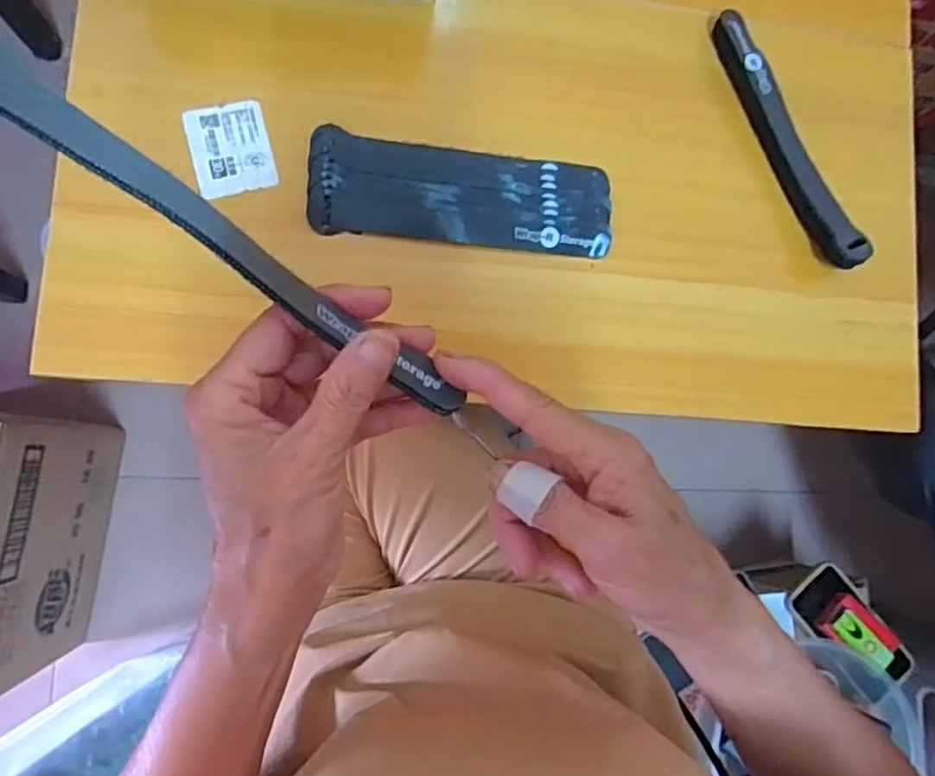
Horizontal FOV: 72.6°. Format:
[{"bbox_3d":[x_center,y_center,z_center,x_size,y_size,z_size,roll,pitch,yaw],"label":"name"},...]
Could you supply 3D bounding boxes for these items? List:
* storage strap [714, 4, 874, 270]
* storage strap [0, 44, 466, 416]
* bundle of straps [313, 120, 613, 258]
[{"bbox_3d":[0.229,-0.177,0.454,0.024,0.031,0.198,-23,89,-9],"label":"storage strap"},{"bbox_3d":[-0.077,-0.045,0.211,0.197,0.018,0.020,36,81,-27],"label":"storage strap"},{"bbox_3d":[-0.002,-0.129,0.423,0.199,0.013,0.067,5,85,-7],"label":"bundle of straps"}]

